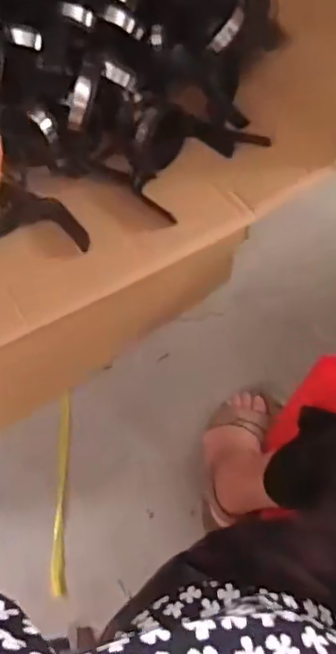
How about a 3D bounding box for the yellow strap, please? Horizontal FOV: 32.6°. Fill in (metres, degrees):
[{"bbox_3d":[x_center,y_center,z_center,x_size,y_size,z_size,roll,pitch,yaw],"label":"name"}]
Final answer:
[{"bbox_3d":[-0.164,0.246,0.885,0.022,0.010,0.300,-2,66,-1],"label":"yellow strap"}]

